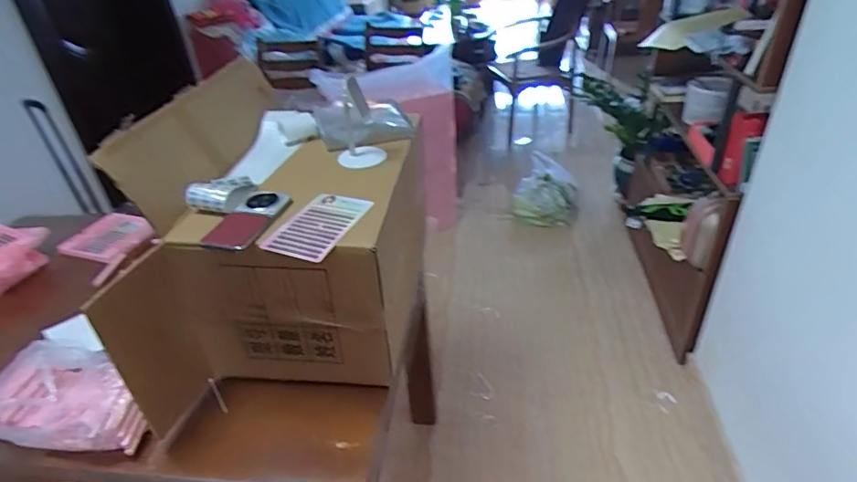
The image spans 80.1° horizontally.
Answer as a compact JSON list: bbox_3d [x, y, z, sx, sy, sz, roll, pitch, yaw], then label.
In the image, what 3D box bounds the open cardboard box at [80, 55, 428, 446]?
[{"bbox_3d":[-0.283,-0.034,1.012,0.493,0.471,0.513,2,35,10],"label":"open cardboard box"}]

